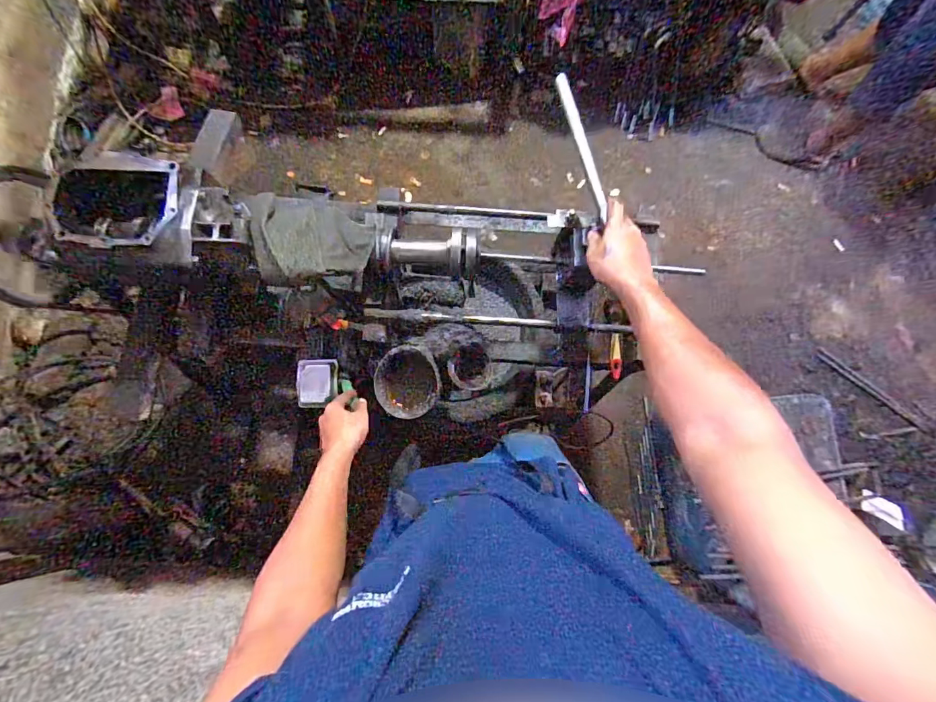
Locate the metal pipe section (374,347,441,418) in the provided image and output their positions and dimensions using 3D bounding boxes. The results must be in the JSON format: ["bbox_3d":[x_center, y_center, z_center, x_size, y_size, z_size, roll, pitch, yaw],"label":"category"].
[{"bbox_3d":[-0.110,0.053,0.805,0.119,0.035,0.134,-17,102,0],"label":"metal pipe section"}]

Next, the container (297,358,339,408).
[{"bbox_3d":[-0.275,0.058,0.800,0.075,0.026,0.086,-2,84,-6],"label":"container"}]

